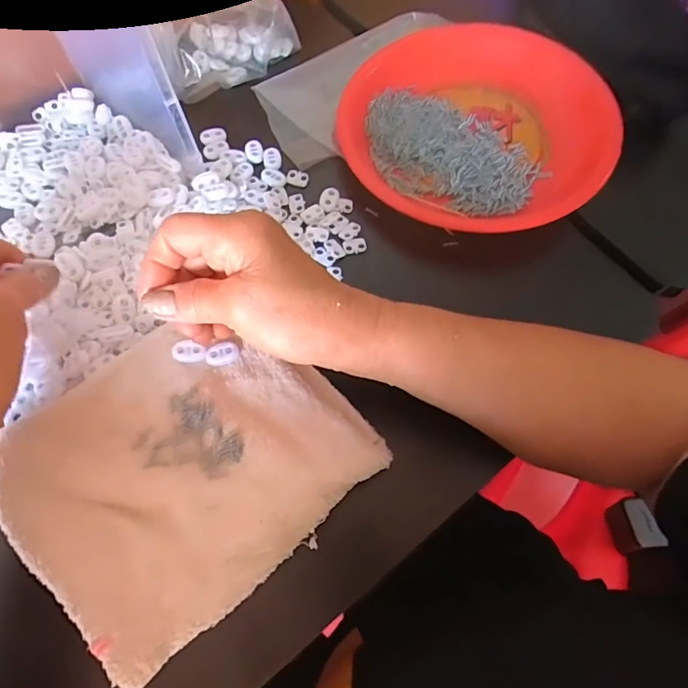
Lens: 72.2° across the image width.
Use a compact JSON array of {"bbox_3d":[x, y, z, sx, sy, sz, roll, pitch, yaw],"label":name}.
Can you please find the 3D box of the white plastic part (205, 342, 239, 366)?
[{"bbox_3d":[-0.082,0.007,0.316,0.021,0.006,0.012,-16,68,-10],"label":"white plastic part"}]

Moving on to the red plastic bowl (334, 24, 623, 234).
[{"bbox_3d":[0.115,-0.197,0.406,0.217,0.041,0.217,1,66,-3],"label":"red plastic bowl"}]

